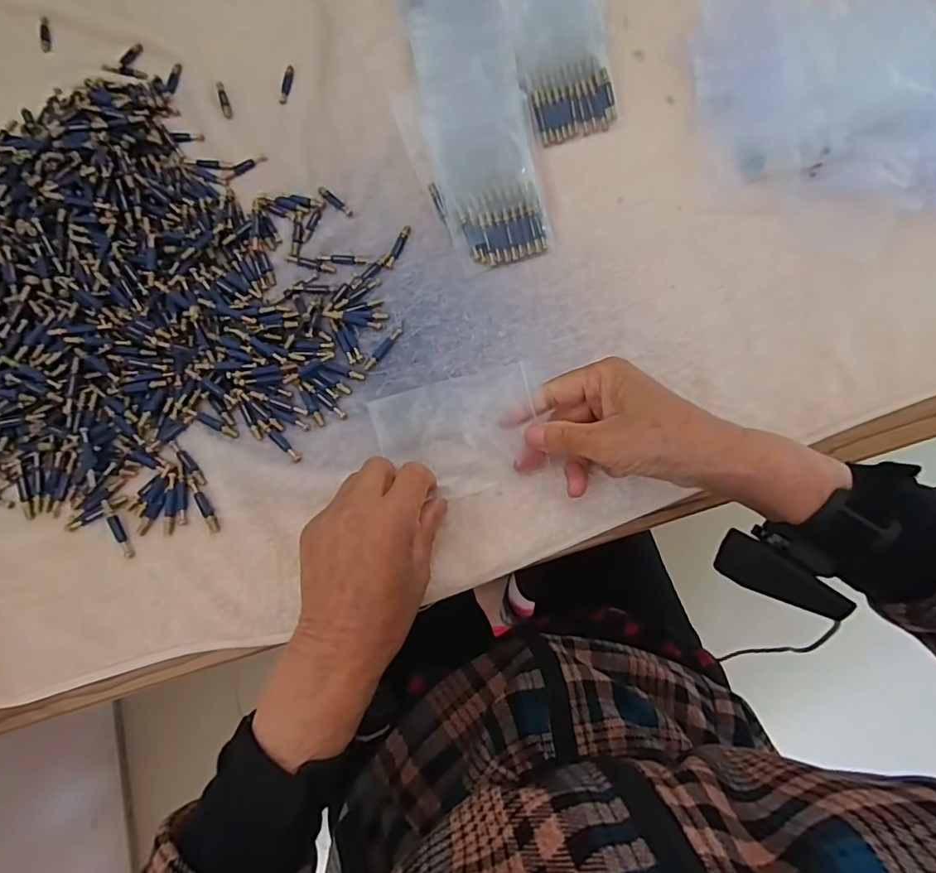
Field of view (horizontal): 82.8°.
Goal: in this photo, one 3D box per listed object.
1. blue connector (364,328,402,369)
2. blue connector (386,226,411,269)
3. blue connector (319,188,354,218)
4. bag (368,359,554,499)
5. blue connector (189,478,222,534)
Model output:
[{"bbox_3d":[-0.062,-0.064,0.387,0.007,0.004,0.040,33,76,8],"label":"blue connector"},{"bbox_3d":[-0.054,-0.147,0.411,0.008,0.004,0.040,20,74,4],"label":"blue connector"},{"bbox_3d":[-0.106,-0.187,0.422,0.037,0.004,0.008,40,77,9],"label":"blue connector"},{"bbox_3d":[-0.005,-0.001,0.361,0.108,0.004,0.077,-15,91,0],"label":"bag"},{"bbox_3d":[-0.176,0.045,0.352,0.008,0.004,0.041,-31,77,-10],"label":"blue connector"}]

